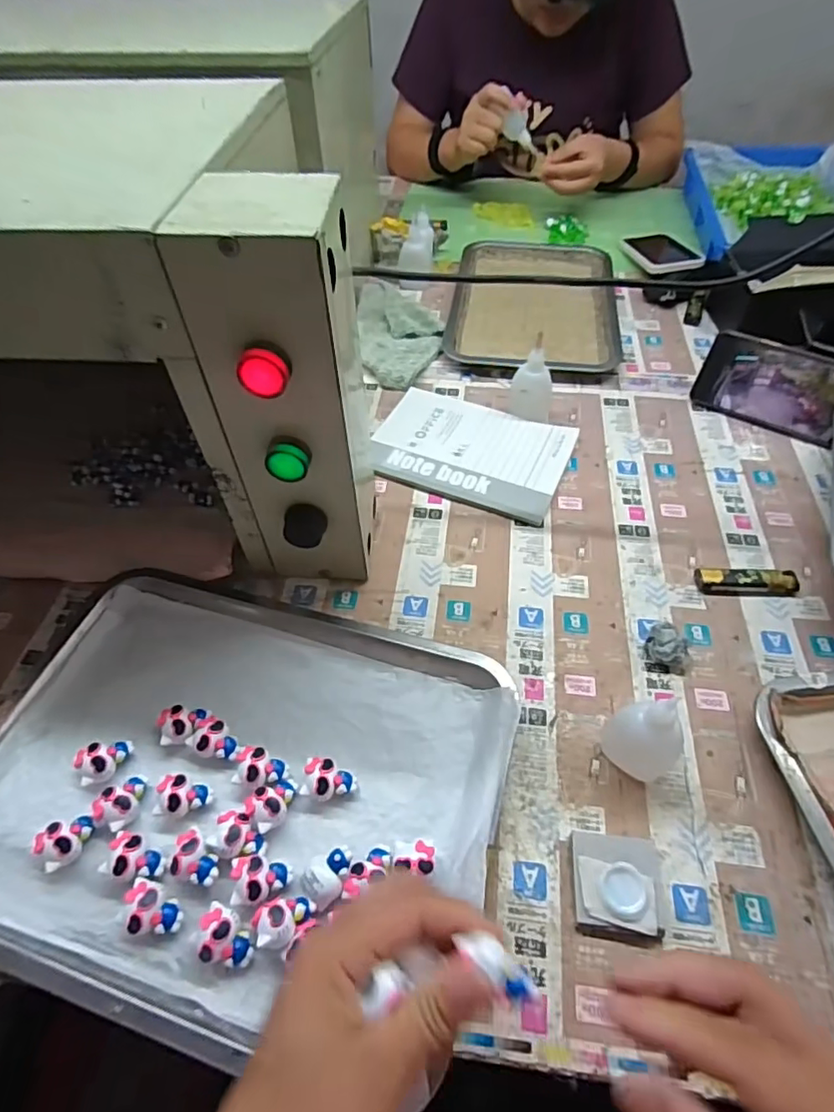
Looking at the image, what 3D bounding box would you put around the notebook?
[{"bbox_3d":[0.054,-0.111,0.583,0.195,0.008,0.136,19,56,16],"label":"notebook"}]

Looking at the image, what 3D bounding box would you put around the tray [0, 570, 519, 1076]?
[{"bbox_3d":[-0.124,0.143,0.377,0.345,0.033,0.262,12,54,11],"label":"tray"}]

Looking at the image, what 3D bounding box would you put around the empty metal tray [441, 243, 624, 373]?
[{"bbox_3d":[0.161,-0.346,0.769,0.209,0.031,0.296,7,53,7],"label":"empty metal tray"}]

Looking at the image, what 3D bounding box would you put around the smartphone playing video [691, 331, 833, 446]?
[{"bbox_3d":[0.387,-0.178,0.594,0.160,0.081,0.016,28,32,24],"label":"smartphone playing video"}]

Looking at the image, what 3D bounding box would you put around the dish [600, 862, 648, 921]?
[{"bbox_3d":[0.122,0.199,0.332,0.028,0.009,0.027,-1,53,1],"label":"dish"}]

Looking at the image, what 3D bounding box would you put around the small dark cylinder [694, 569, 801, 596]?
[{"bbox_3d":[0.283,0.022,0.476,0.087,0.014,0.023,2,53,4],"label":"small dark cylinder"}]

